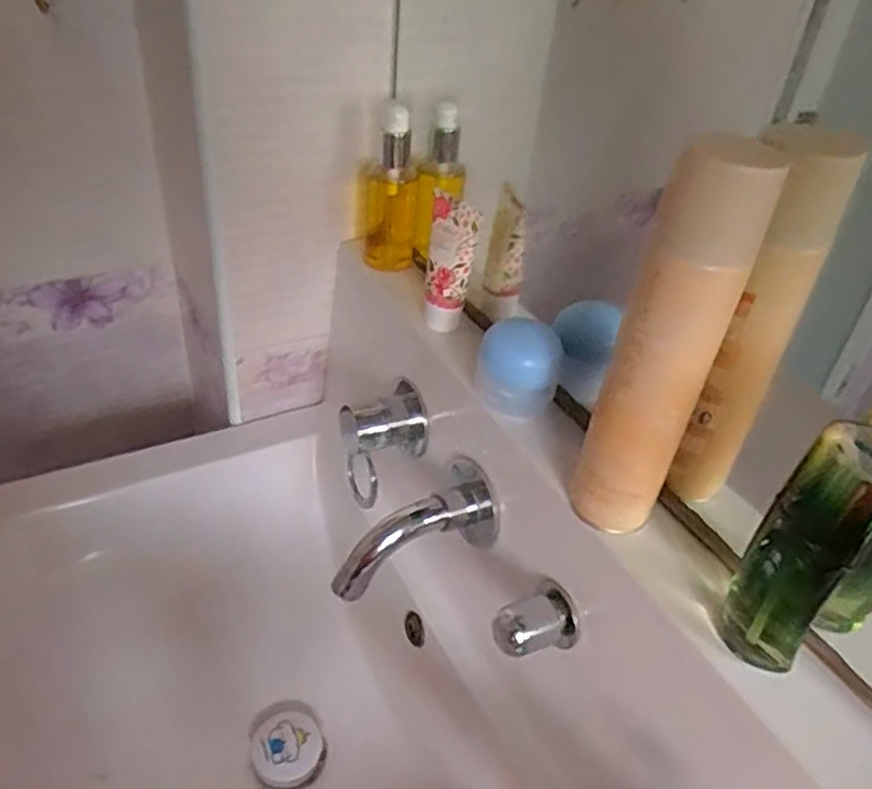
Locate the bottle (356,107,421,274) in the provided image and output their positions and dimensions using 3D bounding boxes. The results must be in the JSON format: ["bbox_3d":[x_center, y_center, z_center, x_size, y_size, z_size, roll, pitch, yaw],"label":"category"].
[{"bbox_3d":[-0.040,-0.180,0.637,0.049,0.139,0.044,2,38,-6],"label":"bottle"}]

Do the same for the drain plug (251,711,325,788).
[{"bbox_3d":[-0.133,0.317,0.643,0.059,0.021,0.058,4,50,-5],"label":"drain plug"}]

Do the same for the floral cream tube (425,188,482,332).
[{"bbox_3d":[0.011,-0.098,0.562,0.035,0.101,0.030,8,38,3],"label":"floral cream tube"}]

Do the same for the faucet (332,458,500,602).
[{"bbox_3d":[-0.015,0.104,0.545,0.141,0.049,0.063,-28,47,-15],"label":"faucet"}]

